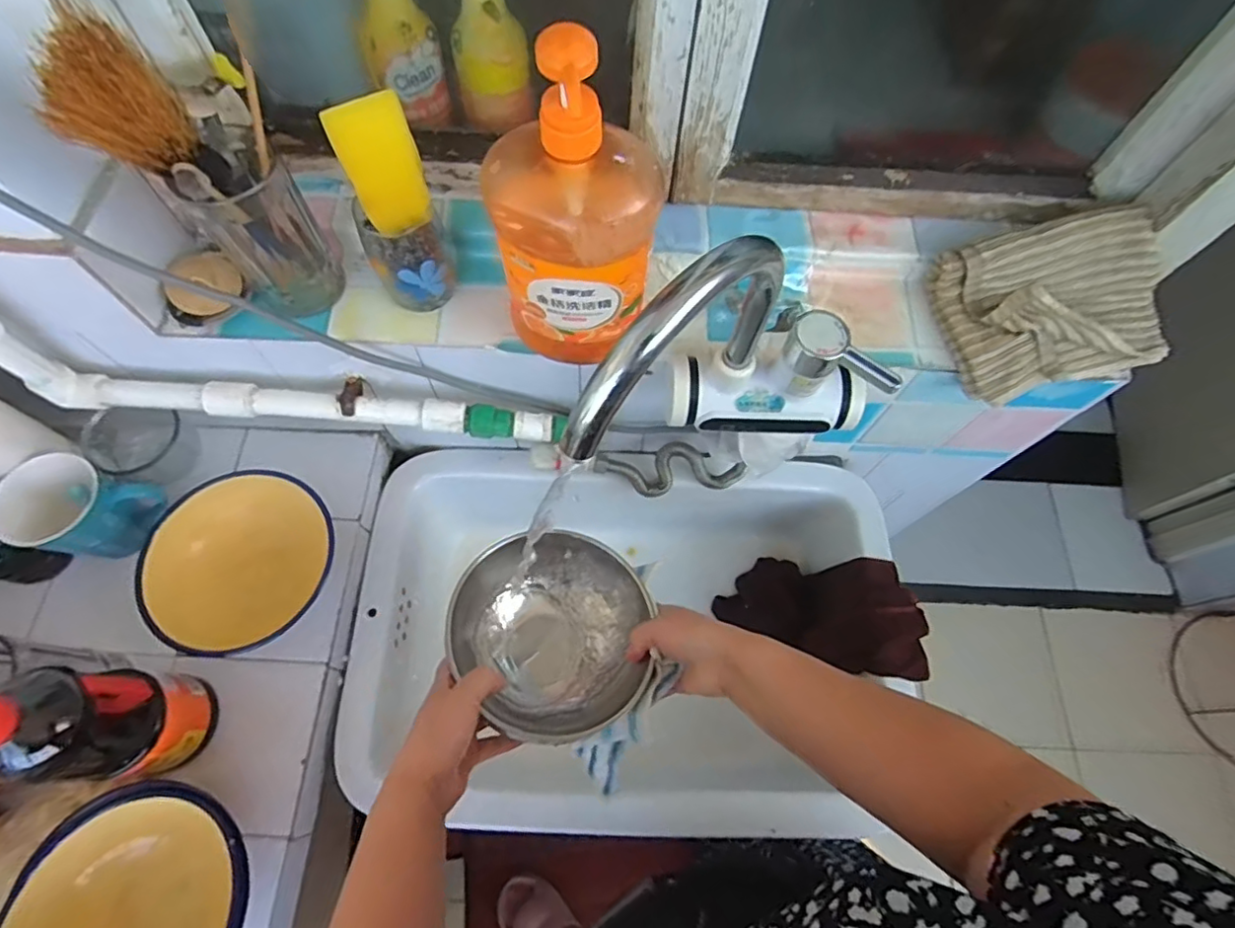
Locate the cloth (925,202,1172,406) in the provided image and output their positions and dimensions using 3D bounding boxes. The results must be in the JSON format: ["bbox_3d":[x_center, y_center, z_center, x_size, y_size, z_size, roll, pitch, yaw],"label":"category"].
[{"bbox_3d":[0.402,-0.147,0.561,0.187,0.039,0.144,-15,95,5],"label":"cloth"}]

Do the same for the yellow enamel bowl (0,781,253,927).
[{"bbox_3d":[-0.377,0.351,0.481,0.175,0.084,0.164,1,66,-2],"label":"yellow enamel bowl"}]

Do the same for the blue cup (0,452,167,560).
[{"bbox_3d":[-0.517,0.049,0.591,0.100,0.109,0.089,15,67,4],"label":"blue cup"}]

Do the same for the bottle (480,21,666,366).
[{"bbox_3d":[-0.032,-0.159,0.431,0.115,0.259,0.061,3,66,-1],"label":"bottle"}]

